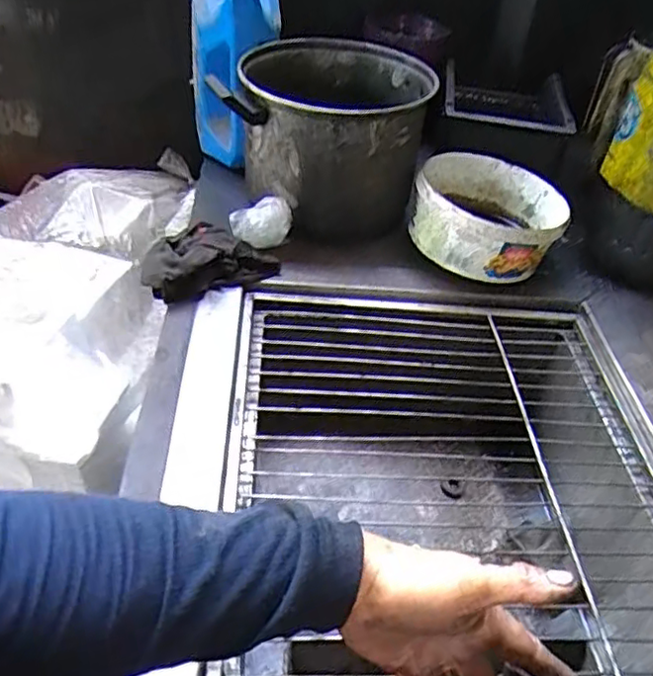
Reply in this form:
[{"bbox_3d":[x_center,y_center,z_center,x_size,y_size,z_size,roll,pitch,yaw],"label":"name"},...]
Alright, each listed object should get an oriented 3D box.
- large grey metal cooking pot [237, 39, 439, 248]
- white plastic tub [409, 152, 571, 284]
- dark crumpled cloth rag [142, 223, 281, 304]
[{"bbox_3d":[0.012,-0.279,0.858,0.235,0.185,0.254,4,43,-4],"label":"large grey metal cooking pot"},{"bbox_3d":[0.214,-0.157,0.836,0.196,0.107,0.195,11,43,4],"label":"white plastic tub"},{"bbox_3d":[-0.143,-0.097,0.741,0.166,0.053,0.081,-19,49,-26],"label":"dark crumpled cloth rag"}]

